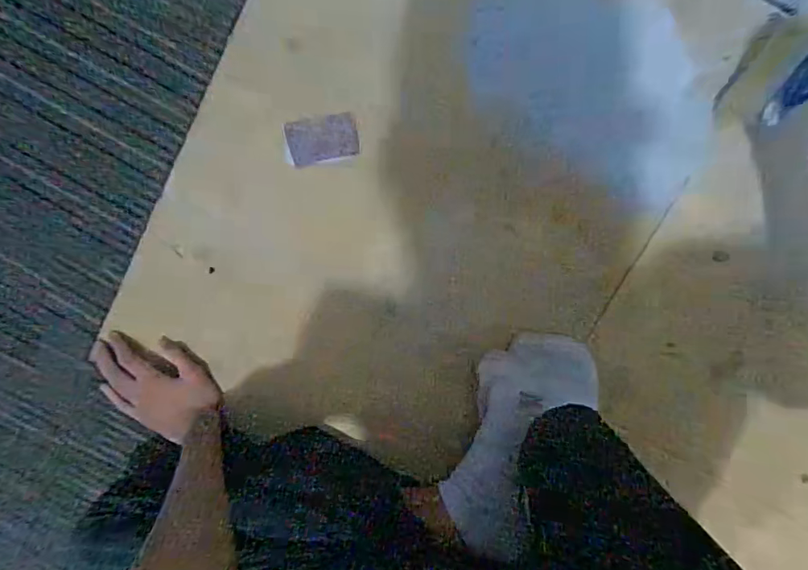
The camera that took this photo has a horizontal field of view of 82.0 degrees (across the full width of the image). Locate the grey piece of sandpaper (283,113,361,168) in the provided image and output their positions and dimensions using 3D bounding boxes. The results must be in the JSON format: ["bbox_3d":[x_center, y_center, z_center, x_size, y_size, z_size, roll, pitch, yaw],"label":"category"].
[{"bbox_3d":[-0.091,-0.162,0.518,0.081,0.016,0.047,-16,120,-9],"label":"grey piece of sandpaper"}]

